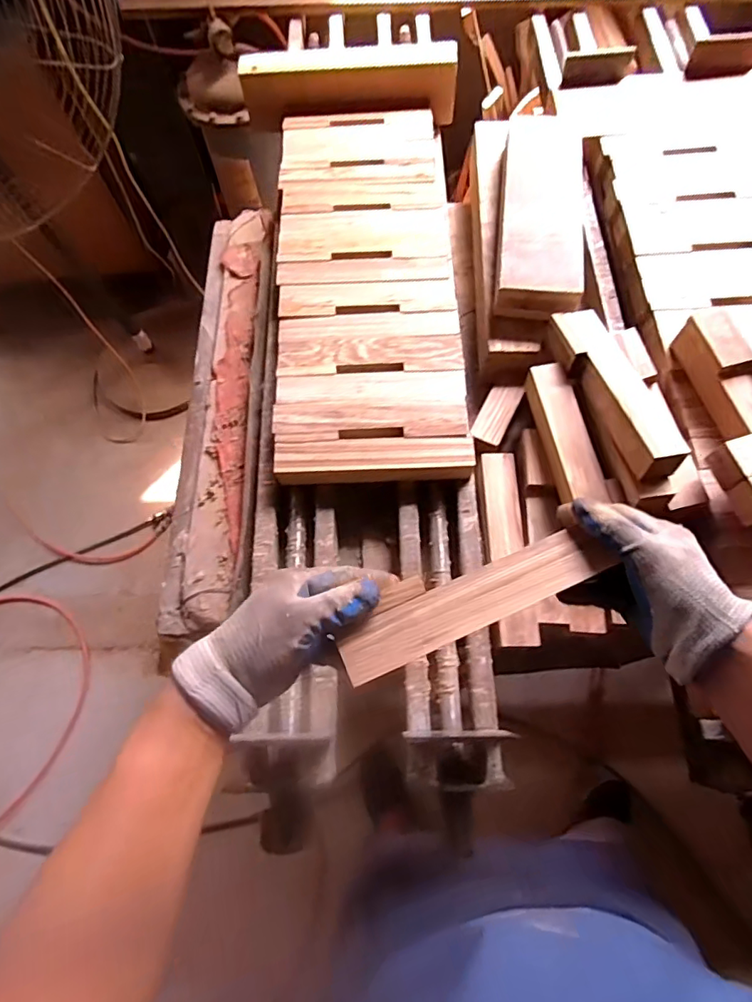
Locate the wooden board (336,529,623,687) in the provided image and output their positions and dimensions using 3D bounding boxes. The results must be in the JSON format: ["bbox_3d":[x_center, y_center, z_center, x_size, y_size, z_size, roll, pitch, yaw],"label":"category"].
[{"bbox_3d":[0.076,0.079,0.401,0.216,0.010,0.042,-23,70,-5],"label":"wooden board"}]

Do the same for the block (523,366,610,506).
[{"bbox_3d":[0.242,-0.085,0.661,0.050,0.036,0.194,-10,69,-1],"label":"block"}]

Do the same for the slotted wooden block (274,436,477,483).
[{"bbox_3d":[-0.002,-0.054,0.655,0.247,0.023,0.051,-1,69,2],"label":"slotted wooden block"}]

